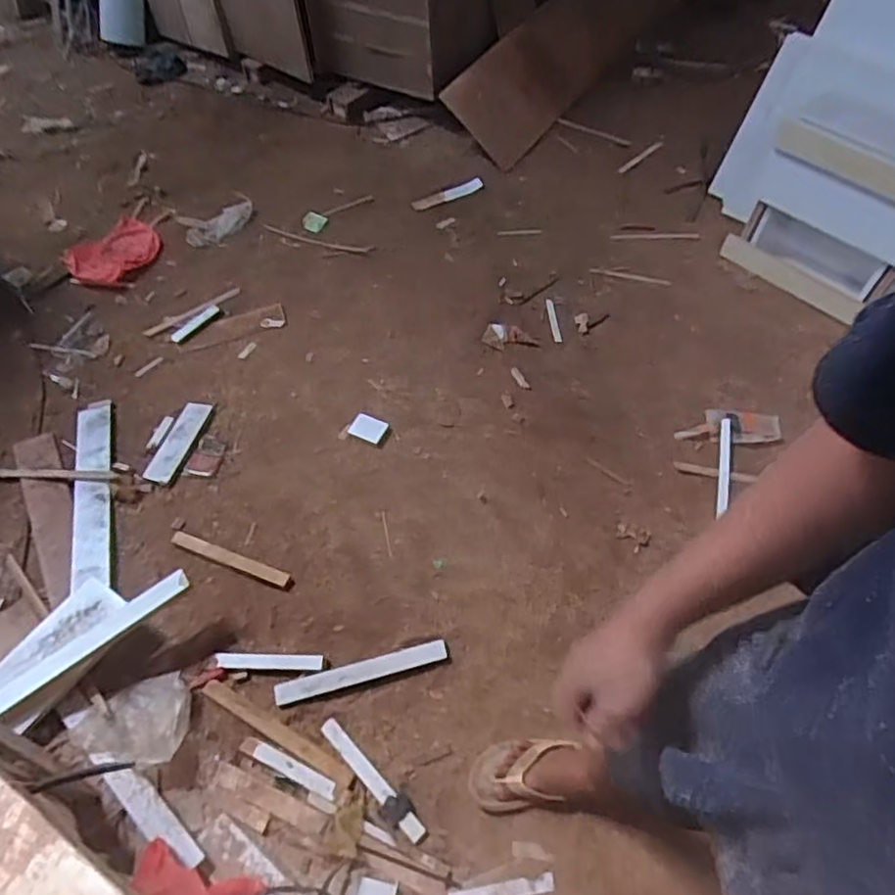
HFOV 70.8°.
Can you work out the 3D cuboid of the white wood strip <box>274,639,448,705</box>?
[{"bbox_3d":[-0.177,0.460,1.299,0.353,0.011,0.041,-13,55,-8],"label":"white wood strip"}]

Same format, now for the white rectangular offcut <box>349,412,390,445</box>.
[{"bbox_3d":[-0.206,-0.050,1.645,0.089,0.009,0.066,19,70,-4],"label":"white rectangular offcut"}]

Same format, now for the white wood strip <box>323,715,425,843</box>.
[{"bbox_3d":[-0.145,0.631,1.201,0.034,0.010,0.274,-39,63,-23],"label":"white wood strip"}]

